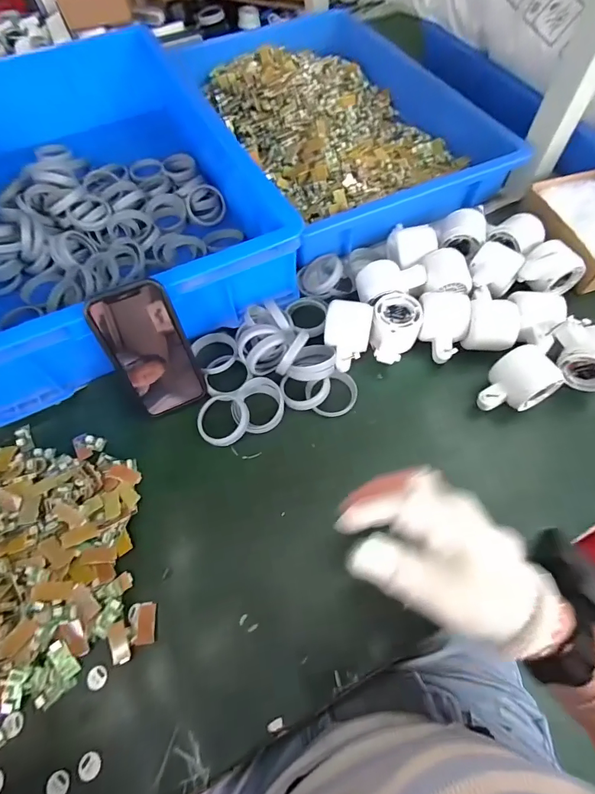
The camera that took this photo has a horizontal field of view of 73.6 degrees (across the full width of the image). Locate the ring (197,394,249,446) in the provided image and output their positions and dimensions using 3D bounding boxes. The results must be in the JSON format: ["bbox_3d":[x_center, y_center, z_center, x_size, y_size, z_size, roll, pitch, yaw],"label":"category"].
[{"bbox_3d":[-0.083,0.024,0.444,0.058,0.012,0.062,-1,63,2],"label":"ring"}]

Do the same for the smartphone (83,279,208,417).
[{"bbox_3d":[-0.151,-0.045,0.417,0.074,0.148,0.007,-24,40,-12],"label":"smartphone"}]

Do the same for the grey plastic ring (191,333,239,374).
[{"bbox_3d":[-0.098,-0.054,0.485,0.050,0.020,0.055,-1,62,1],"label":"grey plastic ring"}]

